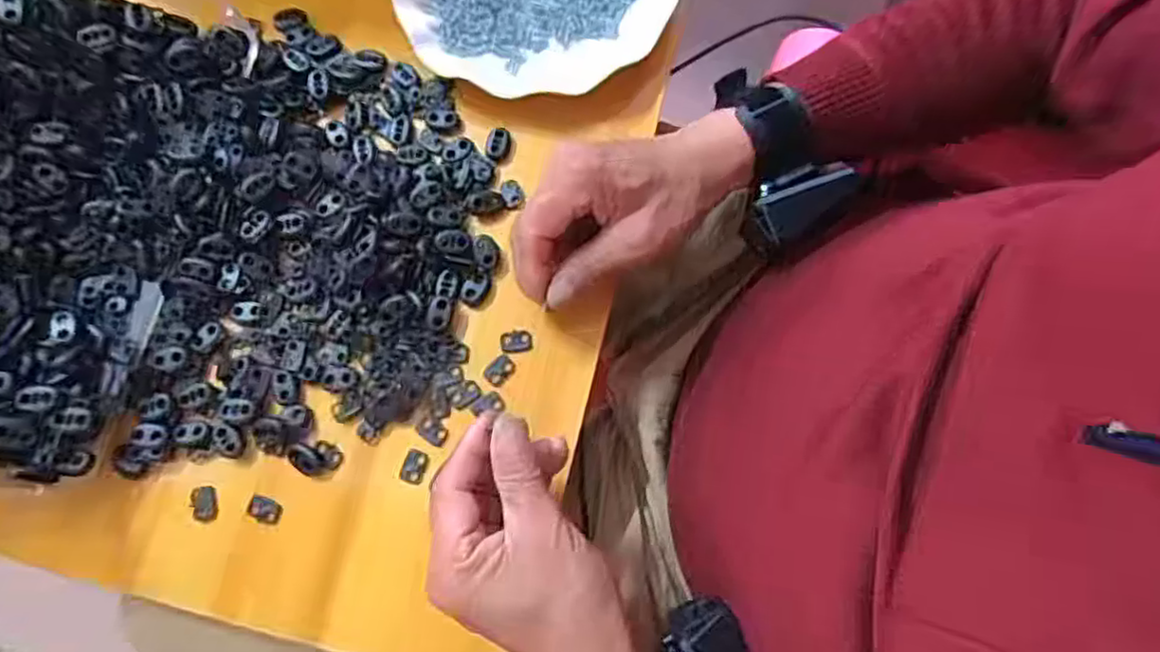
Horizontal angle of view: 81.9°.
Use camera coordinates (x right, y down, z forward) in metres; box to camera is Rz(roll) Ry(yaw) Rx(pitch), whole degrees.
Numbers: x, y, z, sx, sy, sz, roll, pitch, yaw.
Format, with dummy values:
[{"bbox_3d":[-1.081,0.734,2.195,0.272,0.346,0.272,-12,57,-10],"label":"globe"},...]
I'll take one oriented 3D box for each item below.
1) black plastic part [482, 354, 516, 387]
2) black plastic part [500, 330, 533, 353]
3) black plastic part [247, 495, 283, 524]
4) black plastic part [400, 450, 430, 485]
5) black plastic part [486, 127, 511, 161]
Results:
[{"bbox_3d":[-0.047,0.026,0.392,0.014,0.004,0.018,40,80,9],"label":"black plastic part"},{"bbox_3d":[-0.038,0.009,0.396,0.019,0.004,0.013,-5,76,0],"label":"black plastic part"},{"bbox_3d":[-0.177,0.103,0.374,0.019,0.004,0.012,22,78,6],"label":"black plastic part"},{"bbox_3d":[-0.095,0.080,0.380,0.013,0.004,0.018,18,77,5],"label":"black plastic part"},{"bbox_3d":[-0.052,-0.115,0.423,0.014,0.009,0.018,4,77,2],"label":"black plastic part"}]

